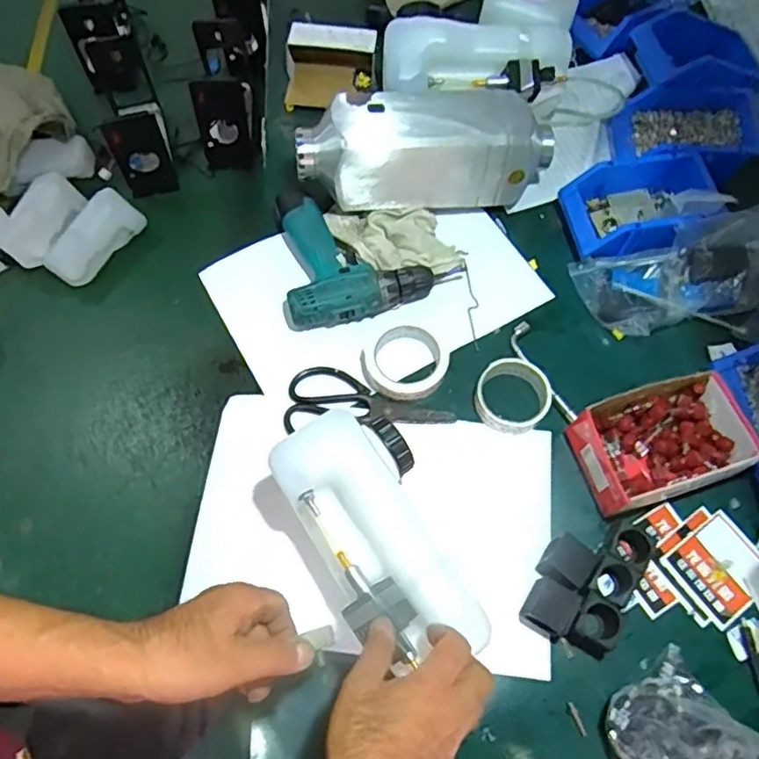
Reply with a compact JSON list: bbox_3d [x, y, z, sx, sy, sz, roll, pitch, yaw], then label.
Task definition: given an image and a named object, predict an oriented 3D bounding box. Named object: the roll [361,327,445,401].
[{"bbox_3d":[0.032,-0.018,0.748,0.094,0.024,0.096,0,65,-1],"label":"roll"}]

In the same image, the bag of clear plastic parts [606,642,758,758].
[{"bbox_3d":[0.274,0.329,0.559,0.123,0.089,0.111,-23,68,-11],"label":"bag of clear plastic parts"}]

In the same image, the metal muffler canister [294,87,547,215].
[{"bbox_3d":[0.062,-0.314,0.832,0.343,0.112,0.133,-7,66,-4],"label":"metal muffler canister"}]

